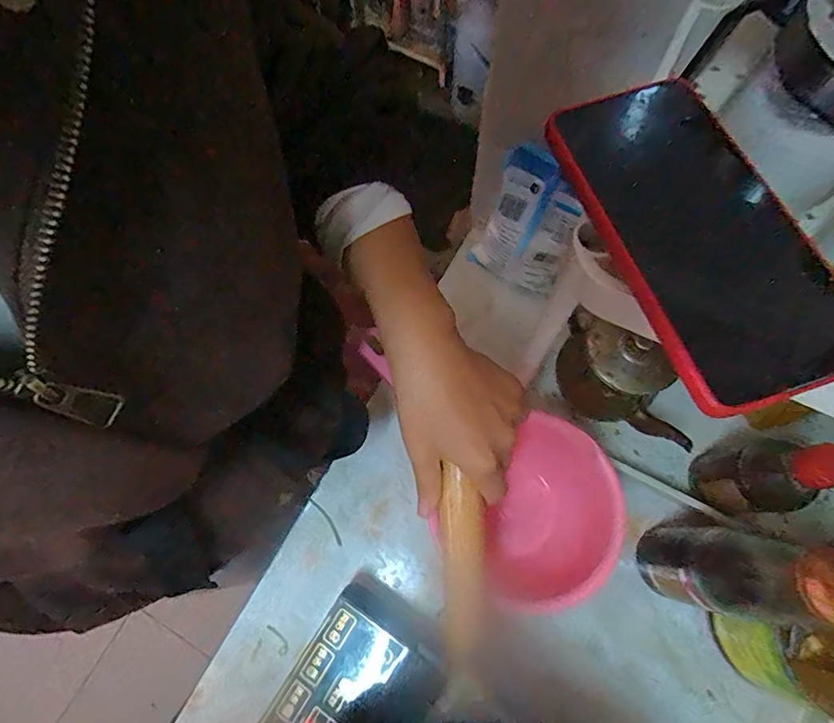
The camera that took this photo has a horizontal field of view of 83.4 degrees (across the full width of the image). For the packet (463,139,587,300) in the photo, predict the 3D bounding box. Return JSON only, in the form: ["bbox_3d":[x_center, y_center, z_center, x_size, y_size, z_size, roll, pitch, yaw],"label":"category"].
[{"bbox_3d":[0.111,-0.131,0.477,0.098,0.150,0.015,39,58,13],"label":"packet"}]

